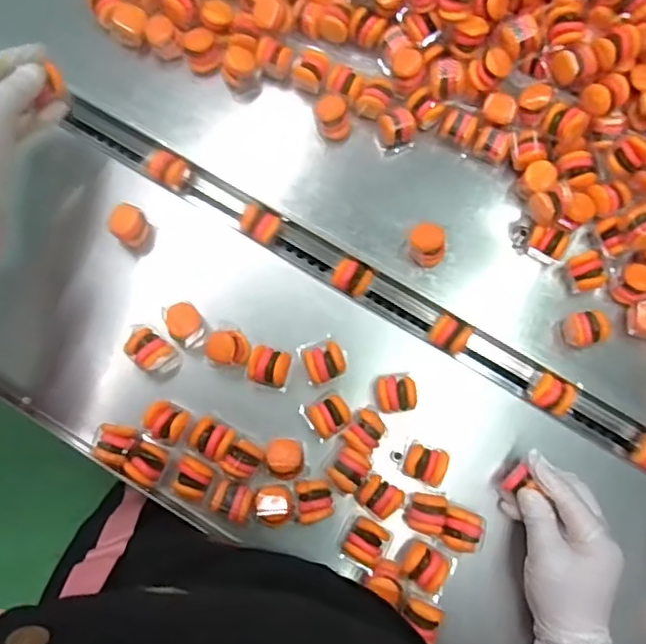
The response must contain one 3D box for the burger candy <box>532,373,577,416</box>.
[{"bbox_3d":[0.201,0.065,0.520,0.032,0.031,0.029,27,79,5],"label":"burger candy"}]

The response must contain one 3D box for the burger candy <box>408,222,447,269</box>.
[{"bbox_3d":[0.093,-0.068,0.524,0.031,0.030,0.032,0,78,0],"label":"burger candy"}]

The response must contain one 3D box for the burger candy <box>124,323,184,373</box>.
[{"bbox_3d":[-0.146,0.026,0.502,0.042,0.035,0.029,36,80,7],"label":"burger candy"}]

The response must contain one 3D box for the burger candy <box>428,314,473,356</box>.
[{"bbox_3d":[0.113,0.012,0.531,0.033,0.025,0.030,27,79,5],"label":"burger candy"}]

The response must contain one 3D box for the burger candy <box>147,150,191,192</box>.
[{"bbox_3d":[-0.146,-0.143,0.560,0.033,0.030,0.025,22,79,4],"label":"burger candy"}]

